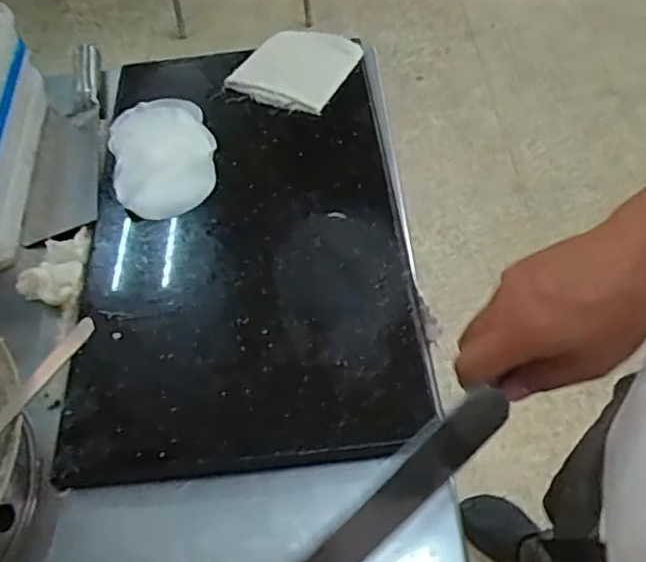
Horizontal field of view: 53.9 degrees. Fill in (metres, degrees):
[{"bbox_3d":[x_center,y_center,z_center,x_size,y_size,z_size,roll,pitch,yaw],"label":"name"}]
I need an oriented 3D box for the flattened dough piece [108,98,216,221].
[{"bbox_3d":[-0.180,-0.146,0.709,0.110,0.009,0.187,-16,54,-6],"label":"flattened dough piece"}]

